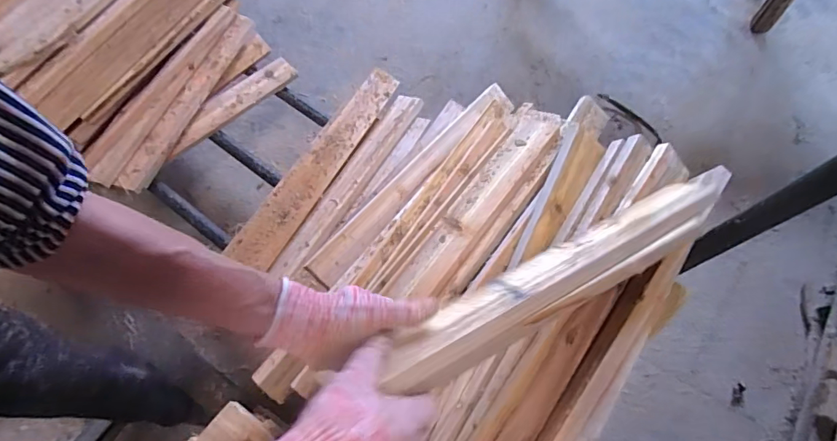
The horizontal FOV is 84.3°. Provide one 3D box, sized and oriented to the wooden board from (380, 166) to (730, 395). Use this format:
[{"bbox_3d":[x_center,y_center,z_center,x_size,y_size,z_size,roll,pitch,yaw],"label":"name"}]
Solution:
[{"bbox_3d":[0.183,0.048,0.508,0.501,0.038,0.072,-23,66,-24],"label":"wooden board"}]

